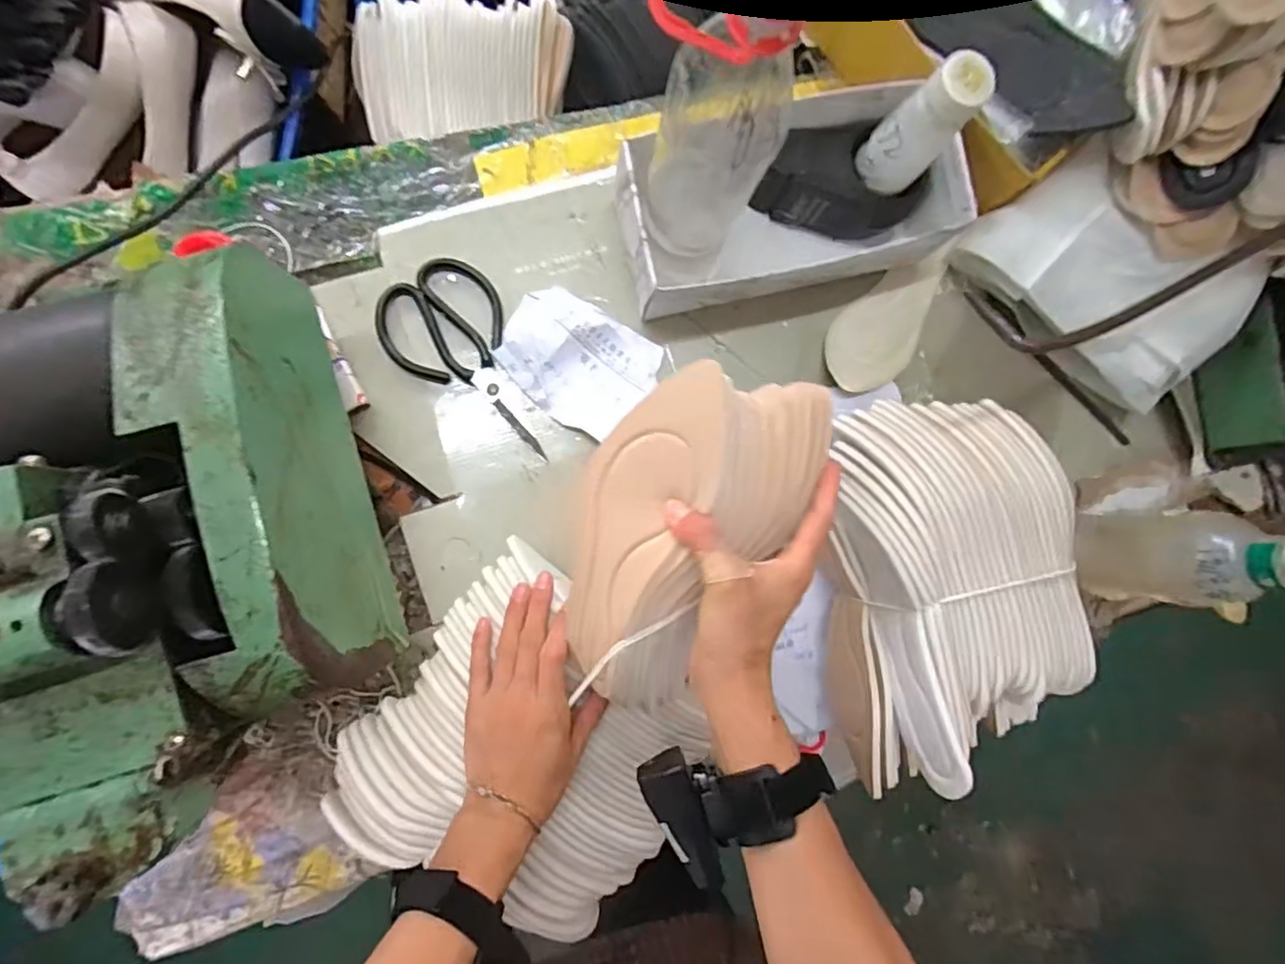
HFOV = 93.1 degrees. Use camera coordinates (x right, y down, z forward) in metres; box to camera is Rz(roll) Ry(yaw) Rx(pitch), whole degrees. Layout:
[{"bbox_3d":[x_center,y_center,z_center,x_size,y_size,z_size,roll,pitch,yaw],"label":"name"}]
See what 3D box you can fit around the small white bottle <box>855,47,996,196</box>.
[{"bbox_3d":[0.218,-0.276,0.473,0.049,0.110,0.042,45,83,-4],"label":"small white bottle"}]

